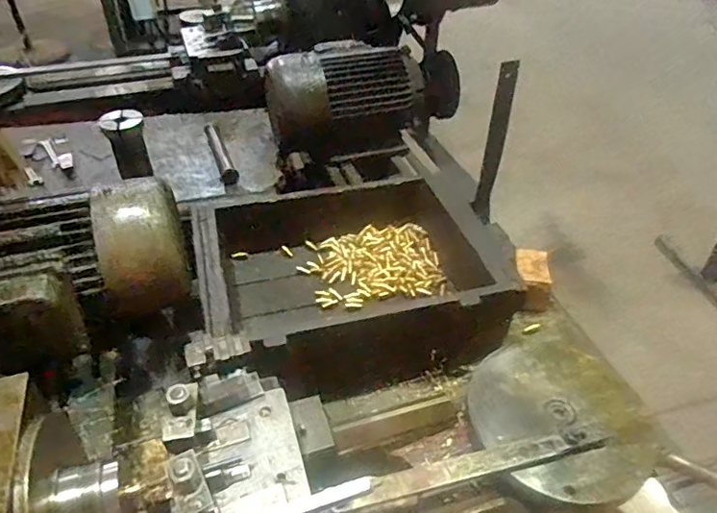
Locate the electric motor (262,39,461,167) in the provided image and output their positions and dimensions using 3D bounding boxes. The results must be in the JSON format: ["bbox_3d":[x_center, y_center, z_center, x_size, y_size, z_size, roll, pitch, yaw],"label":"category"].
[{"bbox_3d":[0.006,-0.311,1.020,0.357,0.152,0.185,-13,41,-13],"label":"electric motor"}]

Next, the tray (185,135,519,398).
[{"bbox_3d":[-0.015,0.025,0.827,0.422,0.131,0.354,-12,41,-12],"label":"tray"}]

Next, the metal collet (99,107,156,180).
[{"bbox_3d":[-0.376,-0.180,0.894,0.066,0.093,0.067,-21,44,-22],"label":"metal collet"}]

